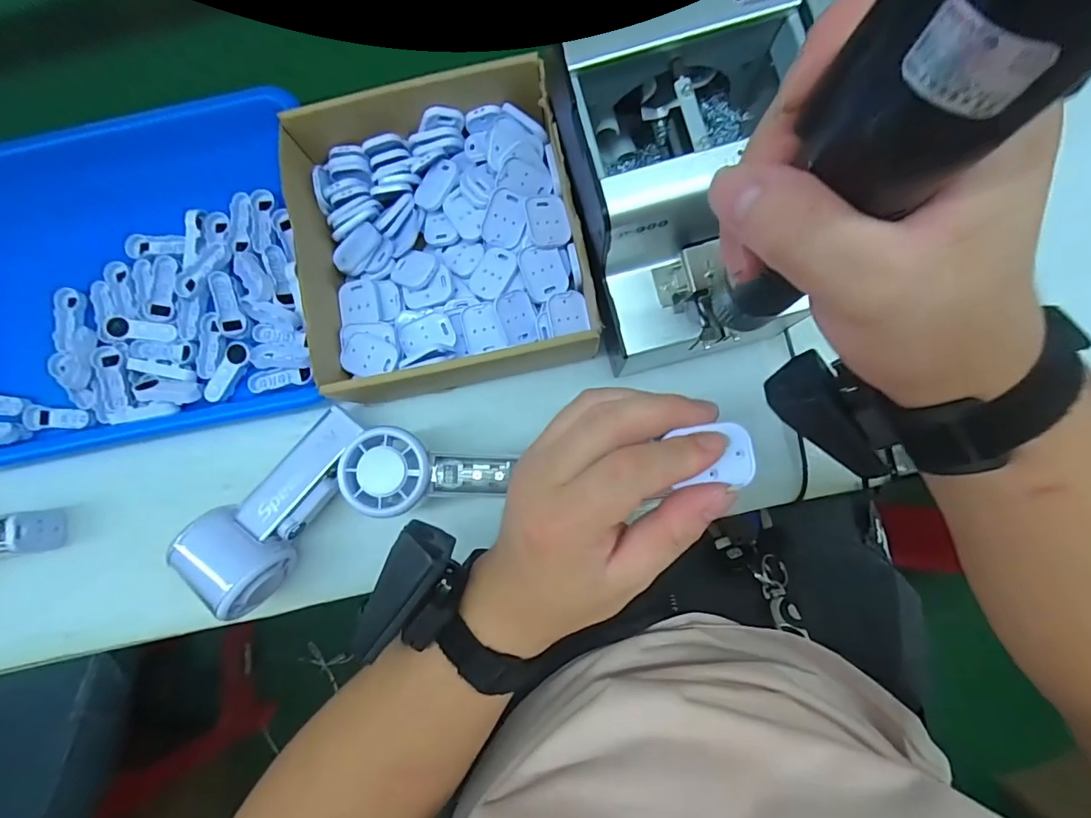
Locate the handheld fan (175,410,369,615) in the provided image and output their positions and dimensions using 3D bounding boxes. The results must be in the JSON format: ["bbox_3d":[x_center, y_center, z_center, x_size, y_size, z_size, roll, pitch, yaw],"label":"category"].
[{"bbox_3d":[-0.189,0.065,0.349,0.056,0.053,0.144,31,74,6],"label":"handheld fan"}]

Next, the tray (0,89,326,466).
[{"bbox_3d":[-0.343,-0.104,0.400,0.301,0.050,0.255,-10,84,2],"label":"tray"}]

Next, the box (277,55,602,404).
[{"bbox_3d":[-0.073,-0.122,0.353,0.191,0.061,0.210,-13,84,2],"label":"box"}]

